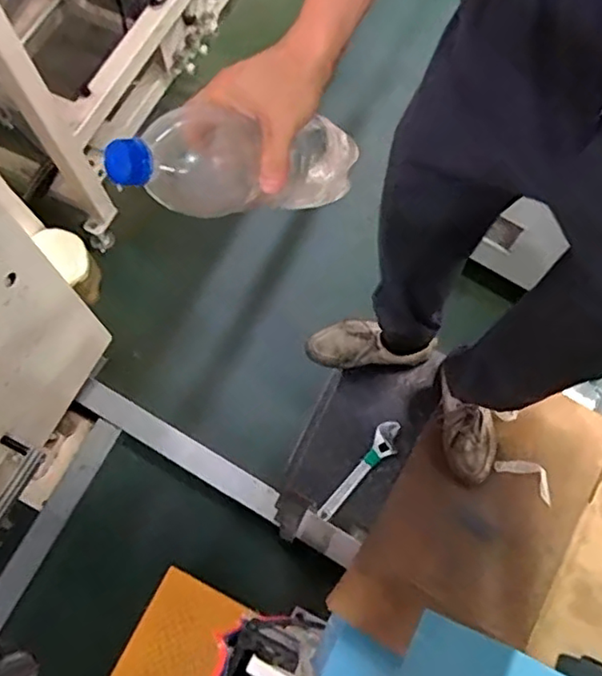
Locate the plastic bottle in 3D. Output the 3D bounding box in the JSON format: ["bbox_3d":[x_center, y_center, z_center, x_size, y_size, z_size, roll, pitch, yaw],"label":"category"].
[{"bbox_3d":[-0.045,-0.145,0.498,0.254,0.070,0.061,-17,66,-49],"label":"plastic bottle"}]

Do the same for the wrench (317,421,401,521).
[{"bbox_3d":[0.120,0.265,1.200,0.053,0.021,0.238,39,74,12],"label":"wrench"}]

